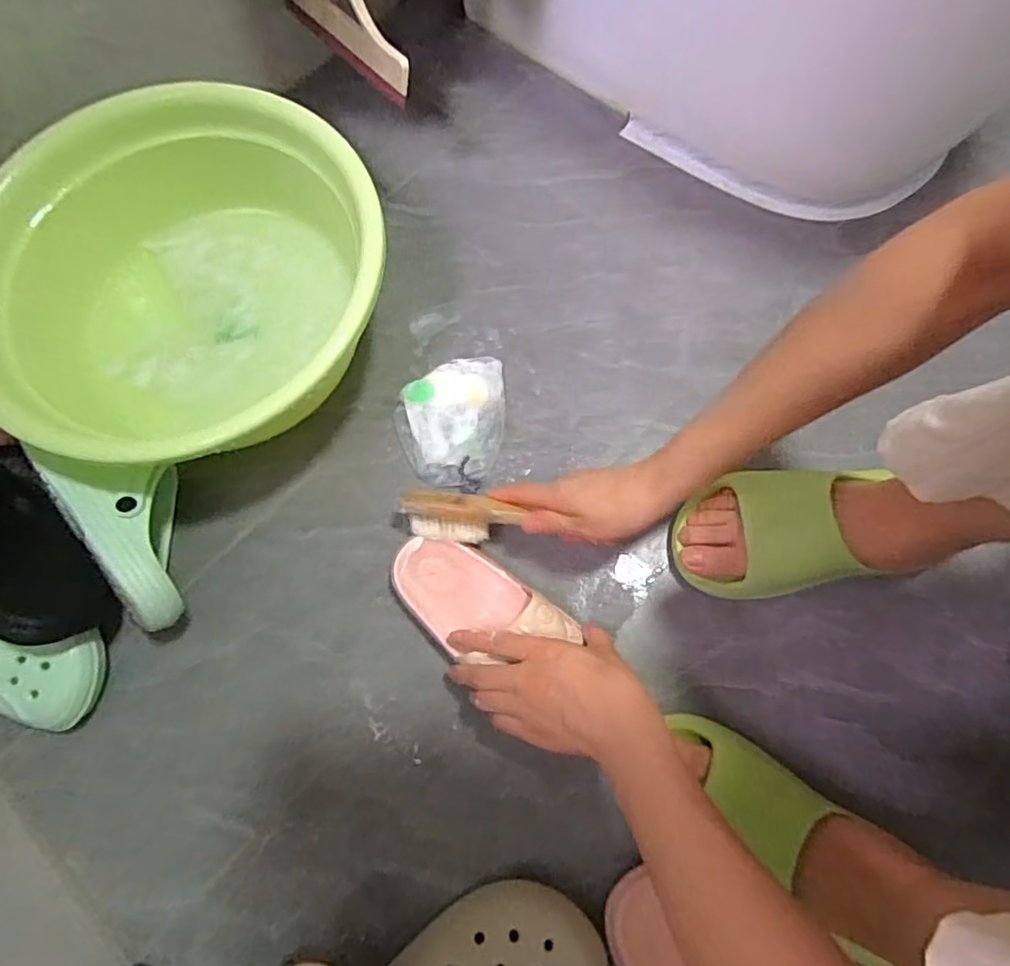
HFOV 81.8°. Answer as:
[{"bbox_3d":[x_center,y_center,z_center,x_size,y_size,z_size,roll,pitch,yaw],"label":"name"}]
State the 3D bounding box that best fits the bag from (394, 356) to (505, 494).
[{"bbox_3d":[-0.054,-0.067,0.582,0.106,0.023,0.138,13,74,6],"label":"bag"}]

